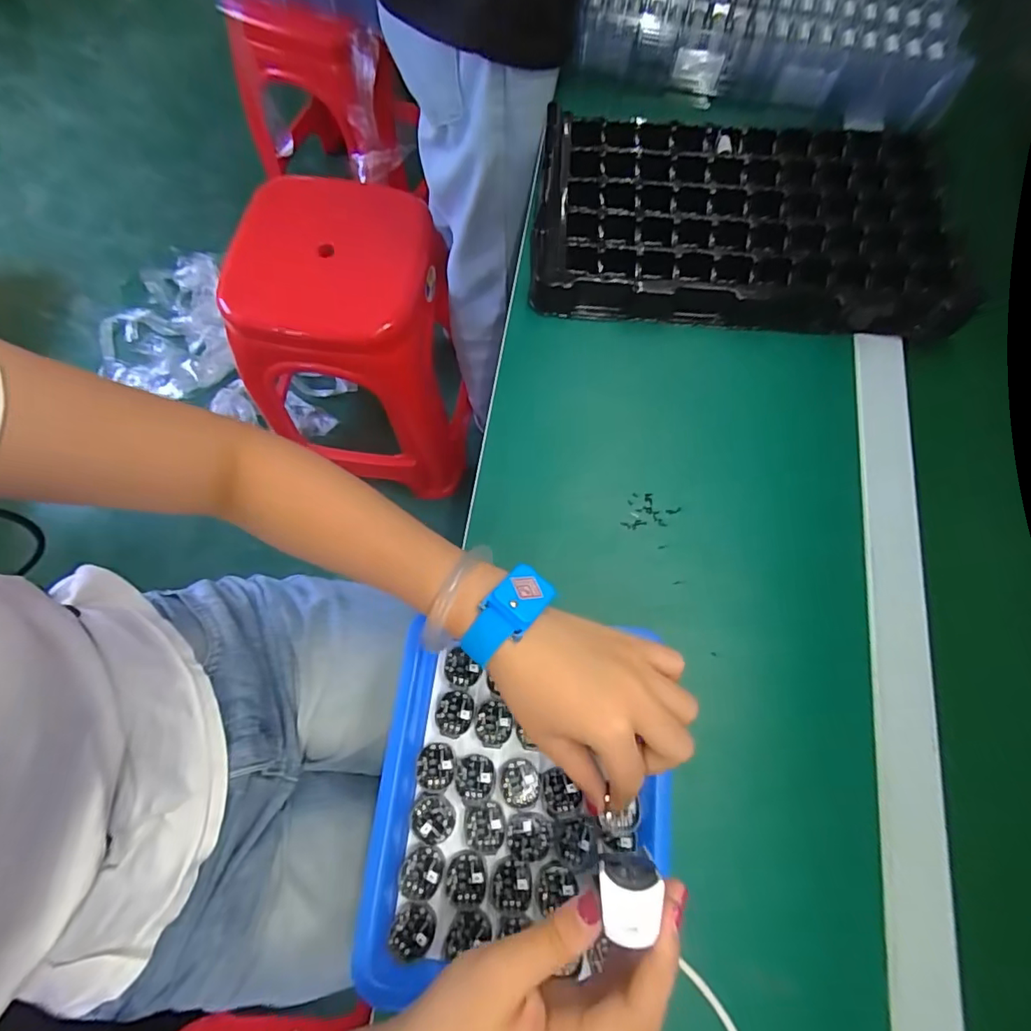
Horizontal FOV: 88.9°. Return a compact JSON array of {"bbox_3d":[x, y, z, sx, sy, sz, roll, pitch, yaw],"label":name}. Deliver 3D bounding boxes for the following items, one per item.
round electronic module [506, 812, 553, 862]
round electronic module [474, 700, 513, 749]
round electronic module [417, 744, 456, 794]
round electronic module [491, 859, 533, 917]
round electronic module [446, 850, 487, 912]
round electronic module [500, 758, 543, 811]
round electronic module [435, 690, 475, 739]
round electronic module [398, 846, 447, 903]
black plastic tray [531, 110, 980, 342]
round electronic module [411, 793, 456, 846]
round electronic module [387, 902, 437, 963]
[{"bbox_3d":[0.009,0.198,0.325,0.028,0.007,0.024,-3,71,-4],"label":"round electronic module"},{"bbox_3d":[-0.014,0.137,0.344,0.024,0.007,0.028,16,71,3],"label":"round electronic module"},{"bbox_3d":[-0.050,0.162,0.336,0.025,0.011,0.027,1,71,-2],"label":"round electronic module"},{"bbox_3d":[-0.002,0.221,0.313,0.024,0.006,0.027,9,71,1],"label":"round electronic module"},{"bbox_3d":[-0.030,0.218,0.314,0.024,0.007,0.028,-3,71,-4],"label":"round electronic module"},{"bbox_3d":[0.003,0.171,0.333,0.025,0.010,0.029,-3,71,-3],"label":"round electronic module"},{"bbox_3d":[-0.040,0.131,0.346,0.028,0.005,0.025,-34,76,-13],"label":"round electronic module"},{"bbox_3d":[-0.056,0.216,0.316,0.027,0.004,0.029,1,71,-2],"label":"round electronic module"},{"bbox_3d":[0.196,-0.264,0.460,0.347,0.026,0.206,4,77,2],"label":"black plastic tray"},{"bbox_3d":[-0.051,0.188,0.326,0.026,0.006,0.026,1,71,-2],"label":"round electronic module"},{"bbox_3d":[-0.059,0.242,0.305,0.025,0.008,0.027,1,71,-2],"label":"round electronic module"}]

